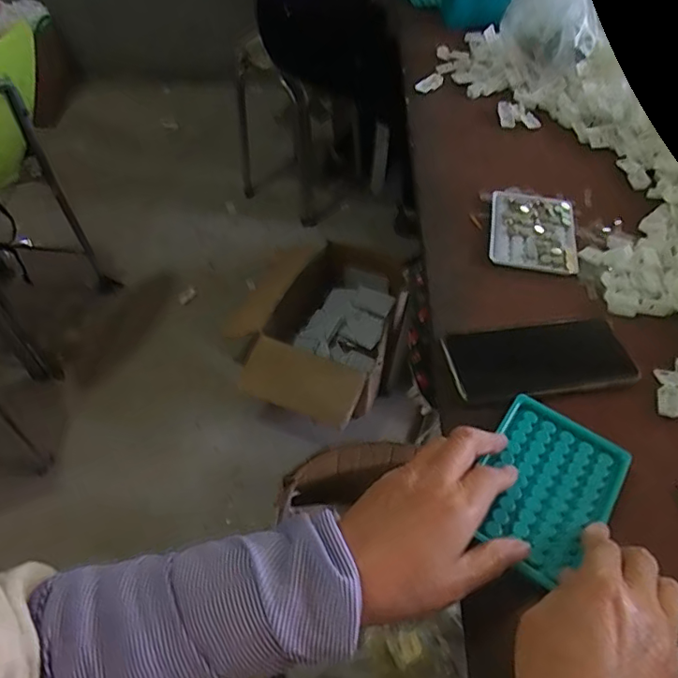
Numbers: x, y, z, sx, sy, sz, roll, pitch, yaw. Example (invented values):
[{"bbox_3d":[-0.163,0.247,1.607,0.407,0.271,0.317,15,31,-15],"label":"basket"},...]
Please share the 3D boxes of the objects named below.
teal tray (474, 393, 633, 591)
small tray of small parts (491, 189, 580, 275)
[{"bbox_3d":[0.156,0.110,0.405,0.092,0.014,0.139,28,56,24],"label":"teal tray"},{"bbox_3d":[0.225,-0.127,0.620,0.093,0.009,0.128,10,50,7],"label":"small tray of small parts"}]

